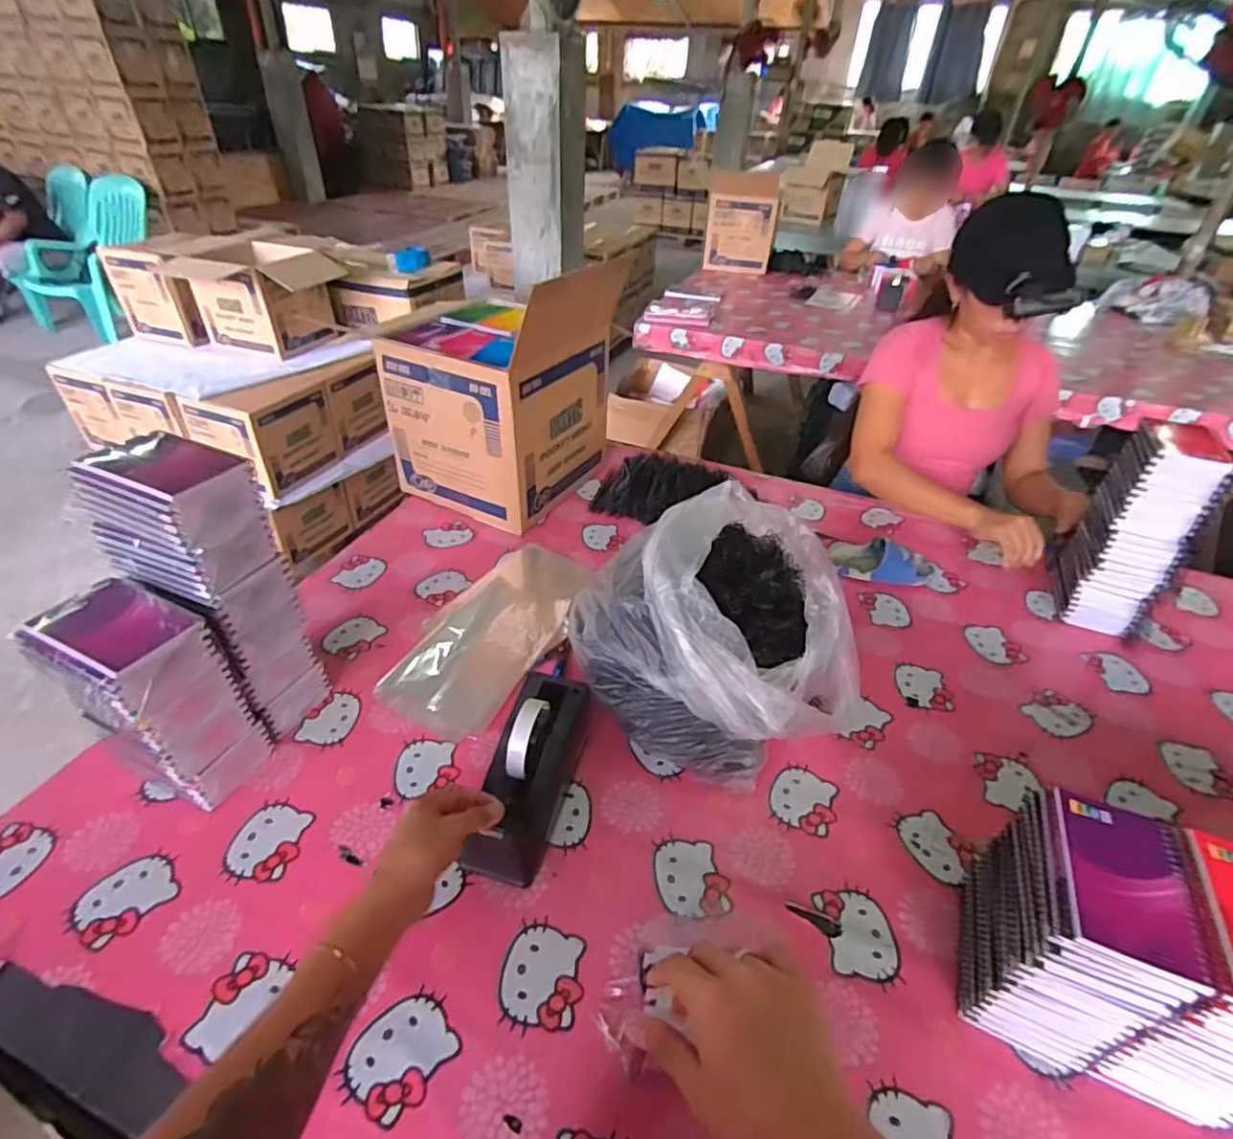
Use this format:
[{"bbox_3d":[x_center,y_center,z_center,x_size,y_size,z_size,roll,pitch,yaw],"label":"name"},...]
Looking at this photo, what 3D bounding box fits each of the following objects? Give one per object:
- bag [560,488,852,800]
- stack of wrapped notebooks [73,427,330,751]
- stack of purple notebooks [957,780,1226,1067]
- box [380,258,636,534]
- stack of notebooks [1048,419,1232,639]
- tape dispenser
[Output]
[{"bbox_3d":[0.140,0.072,0.782,0.347,0.219,0.290,-20,44,-26],"label":"bag"},{"bbox_3d":[-0.445,0.039,0.685,0.131,0.338,0.114,12,39,11],"label":"stack of wrapped notebooks"},{"bbox_3d":[0.380,0.304,0.520,0.101,0.195,0.128,17,40,17],"label":"stack of purple notebooks"},{"bbox_3d":[-0.202,-0.323,1.109,0.328,0.403,0.297,20,41,20],"label":"box"},{"bbox_3d":[0.776,-0.059,0.924,0.113,0.303,0.153,17,40,17],"label":"stack of notebooks"},{"bbox_3d":[-0.092,0.210,0.668,0.079,0.127,0.212,13,39,12],"label":"tape dispenser"}]

